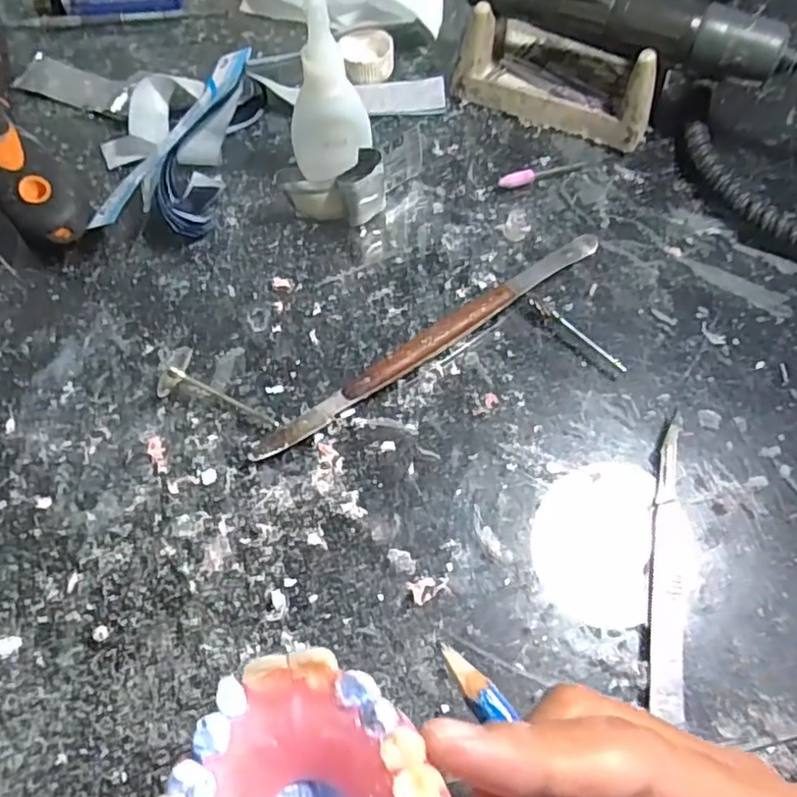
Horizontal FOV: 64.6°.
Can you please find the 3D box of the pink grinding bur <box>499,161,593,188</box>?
[{"bbox_3d":[0.072,-0.109,0.303,0.050,0.007,0.007,-21,65,-10],"label":"pink grinding bur"}]

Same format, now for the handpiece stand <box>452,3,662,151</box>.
[{"bbox_3d":[0.086,-0.173,0.316,0.095,0.042,0.061,24,65,11],"label":"handpiece stand"}]

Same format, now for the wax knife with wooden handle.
[{"bbox_3d":[0.016,-0.025,0.259,0.172,0.009,0.011,-33,68,-16],"label":"wax knife with wooden handle"}]

